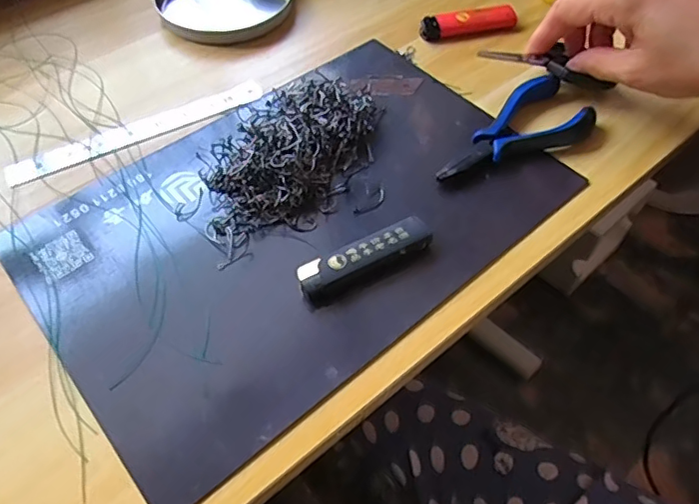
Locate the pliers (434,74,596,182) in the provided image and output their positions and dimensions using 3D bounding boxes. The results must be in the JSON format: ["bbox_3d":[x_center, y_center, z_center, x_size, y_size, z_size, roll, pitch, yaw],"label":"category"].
[{"bbox_3d":[0.107,-0.076,0.362,0.125,0.015,0.052,-33,59,-22],"label":"pliers"}]

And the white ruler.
[{"bbox_3d":[-0.142,-0.085,0.376,0.172,0.004,0.022,-26,56,-18],"label":"white ruler"}]

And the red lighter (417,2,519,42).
[{"bbox_3d":[0.094,-0.181,0.440,0.078,0.012,0.024,-13,53,-8],"label":"red lighter"}]

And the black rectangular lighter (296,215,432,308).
[{"bbox_3d":[0.009,0.005,0.306,0.079,0.012,0.024,-26,56,-18],"label":"black rectangular lighter"}]

